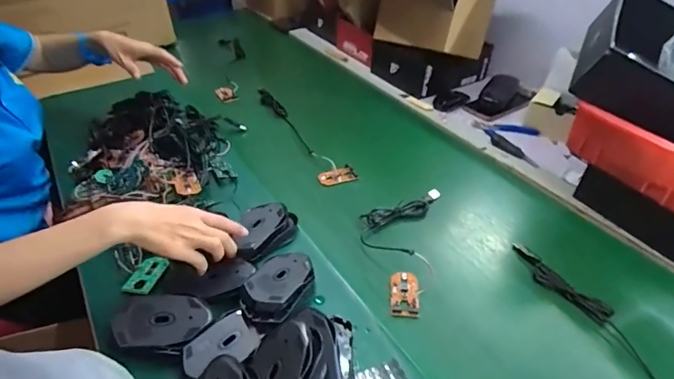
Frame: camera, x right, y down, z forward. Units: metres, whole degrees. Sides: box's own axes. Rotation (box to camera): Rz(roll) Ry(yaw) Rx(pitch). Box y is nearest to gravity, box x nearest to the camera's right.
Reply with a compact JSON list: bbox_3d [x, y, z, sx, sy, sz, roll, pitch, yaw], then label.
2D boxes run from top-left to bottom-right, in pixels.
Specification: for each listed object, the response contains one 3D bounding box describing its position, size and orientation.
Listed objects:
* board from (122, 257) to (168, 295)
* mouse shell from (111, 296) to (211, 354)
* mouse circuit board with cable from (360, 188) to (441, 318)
[{"bbox_3d":[-0.261,0.117,0.582,0.036,0.006,0.066,17,35,1],"label":"board"},{"bbox_3d":[-0.206,0.155,0.497,0.102,0.027,0.057,-1,39,0],"label":"mouse shell"},{"bbox_3d":[0.090,0.065,0.633,0.112,0.043,0.257,8,39,11],"label":"mouse circuit board with cable"}]

